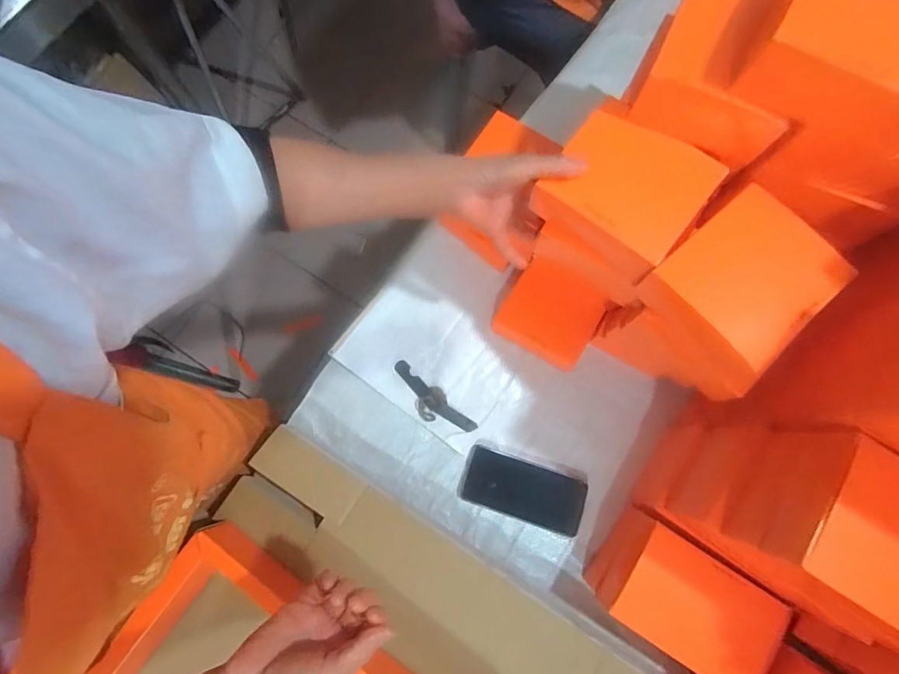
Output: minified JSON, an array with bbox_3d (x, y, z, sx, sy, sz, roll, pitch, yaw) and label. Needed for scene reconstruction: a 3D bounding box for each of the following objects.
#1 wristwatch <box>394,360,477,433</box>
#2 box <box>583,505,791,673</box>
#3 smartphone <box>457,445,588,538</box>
[{"bbox_3d":[-0.028,0.091,0.627,0.140,0.008,0.044,44,81,8],"label":"wristwatch"},{"bbox_3d":[0.270,0.307,0.526,0.177,0.110,0.118,36,80,7],"label":"box"},{"bbox_3d":[0.098,0.207,0.599,0.163,0.014,0.079,17,78,3],"label":"smartphone"}]

